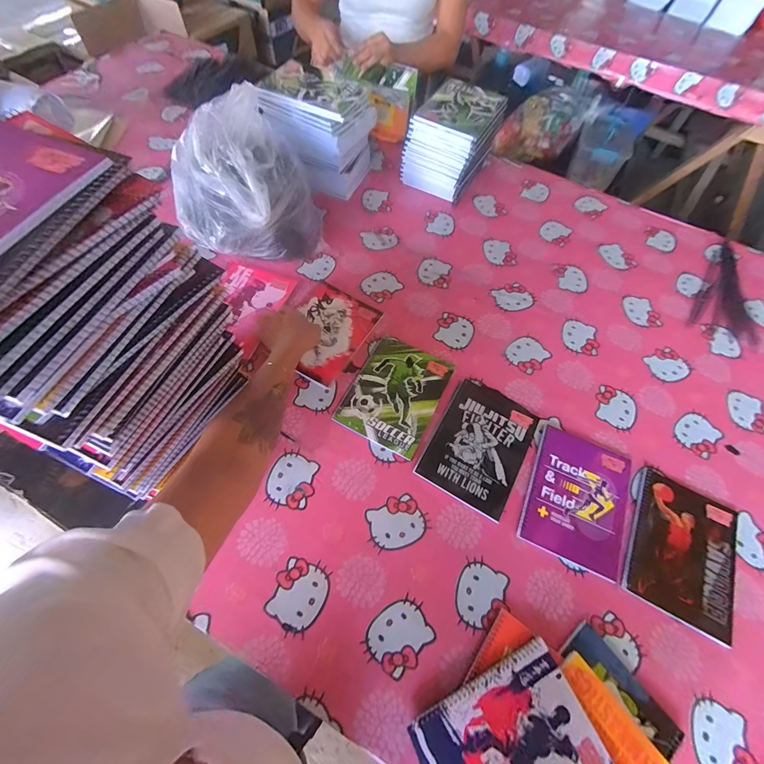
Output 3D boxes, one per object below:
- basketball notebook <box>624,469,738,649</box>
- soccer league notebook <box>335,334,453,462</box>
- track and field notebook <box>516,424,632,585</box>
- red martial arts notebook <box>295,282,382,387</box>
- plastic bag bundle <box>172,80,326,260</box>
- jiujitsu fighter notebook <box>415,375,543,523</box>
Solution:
[{"bbox_3d":[0.450,0.248,0.540,0.150,0.009,0.192,27,63,11],"label":"basketball notebook"},{"bbox_3d":[0.025,0.018,0.633,0.146,0.010,0.195,25,63,10],"label":"soccer league notebook"},{"bbox_3d":[0.305,0.178,0.565,0.145,0.006,0.193,23,62,9],"label":"track and field notebook"},{"bbox_3d":[-0.106,-0.097,0.691,0.144,0.012,0.193,28,63,12],"label":"red martial arts notebook"},{"bbox_3d":[-0.272,-0.396,0.725,0.284,0.194,0.292,-10,63,-9],"label":"plastic bag bundle"},{"bbox_3d":[0.162,0.100,0.597,0.144,0.009,0.200,28,63,12],"label":"jiujitsu fighter notebook"}]

